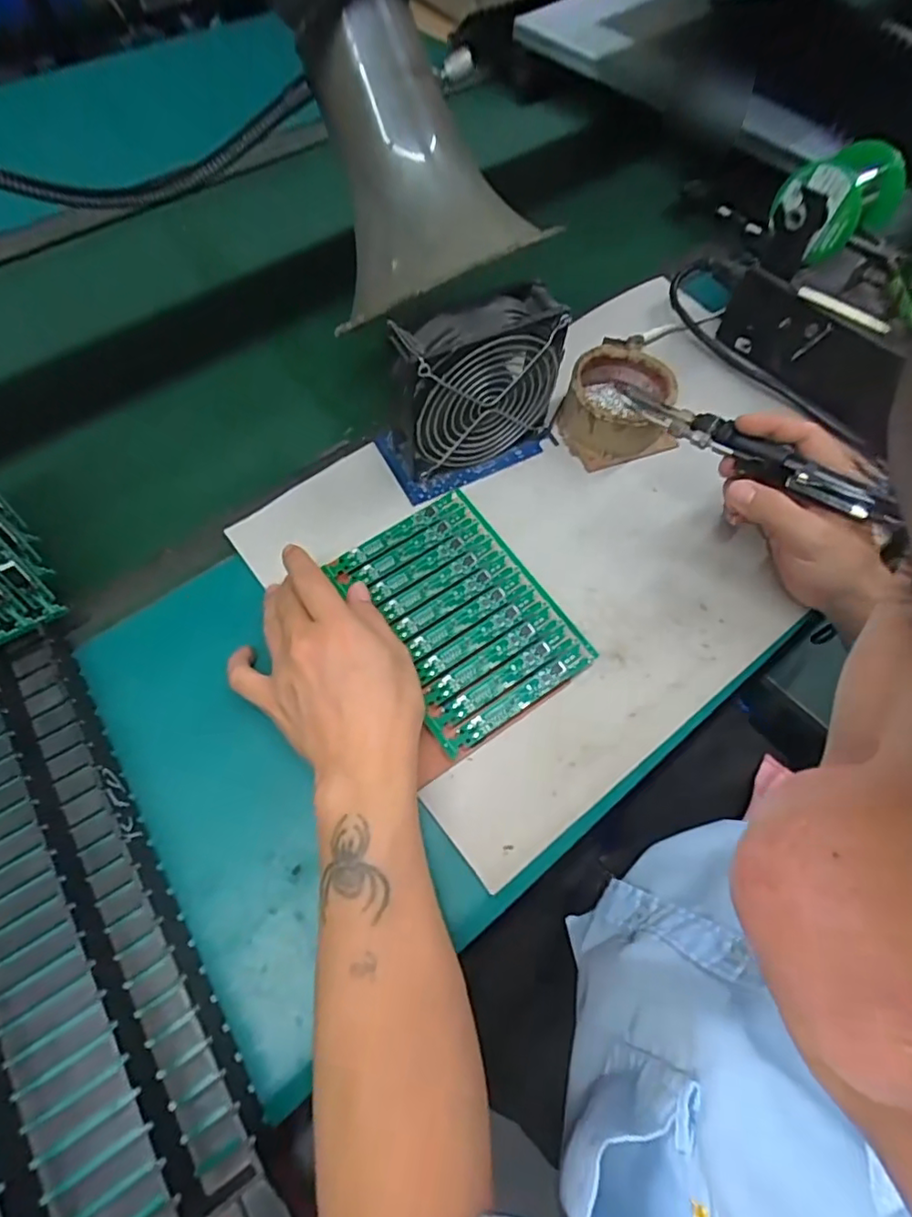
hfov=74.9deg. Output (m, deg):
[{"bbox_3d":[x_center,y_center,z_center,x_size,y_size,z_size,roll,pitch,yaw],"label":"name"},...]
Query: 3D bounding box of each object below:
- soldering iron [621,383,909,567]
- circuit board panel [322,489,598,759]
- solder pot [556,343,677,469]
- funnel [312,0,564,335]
[{"bbox_3d":[0.202,-0.101,0.404,0.210,0.021,0.027,36,67,20],"label":"soldering iron"},{"bbox_3d":[0.002,0.002,0.415,0.115,0.010,0.164,-31,70,-17],"label":"circuit board panel"},{"bbox_3d":[0.134,-0.170,0.492,0.090,0.059,0.090,1,64,-3],"label":"solder pot"},{"bbox_3d":[-0.029,-0.284,0.399,0.140,0.113,0.156,-41,107,-47],"label":"funnel"}]

